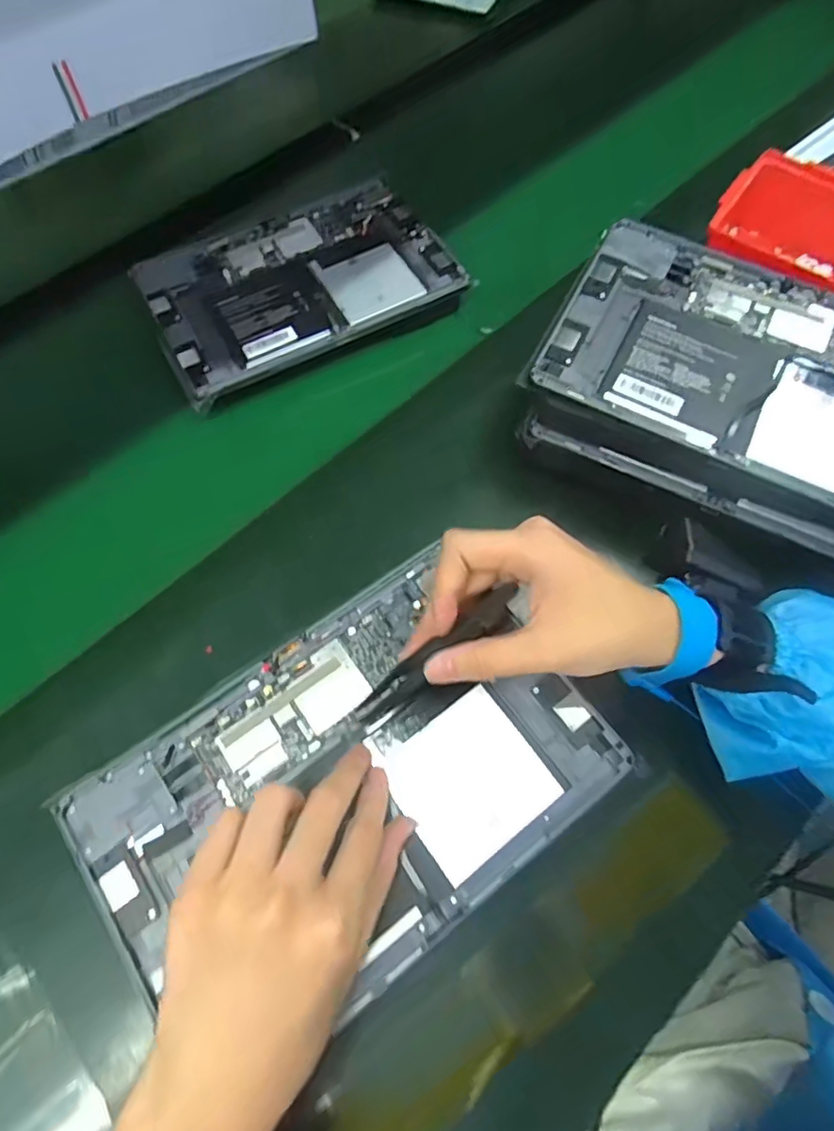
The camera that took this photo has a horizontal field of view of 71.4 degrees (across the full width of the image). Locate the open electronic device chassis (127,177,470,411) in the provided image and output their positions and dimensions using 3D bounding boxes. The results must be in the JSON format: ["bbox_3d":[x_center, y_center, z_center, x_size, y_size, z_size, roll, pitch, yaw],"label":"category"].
[{"bbox_3d":[-0.102,-0.248,0.510,0.253,0.016,0.176,-27,67,-12],"label":"open electronic device chassis"}]

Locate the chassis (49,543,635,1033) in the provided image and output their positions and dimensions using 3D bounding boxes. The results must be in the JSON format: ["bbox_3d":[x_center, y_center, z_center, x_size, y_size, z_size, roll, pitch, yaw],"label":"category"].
[{"bbox_3d":[-0.035,0.116,0.303,0.248,0.011,0.162,-34,69,-15],"label":"chassis"}]

